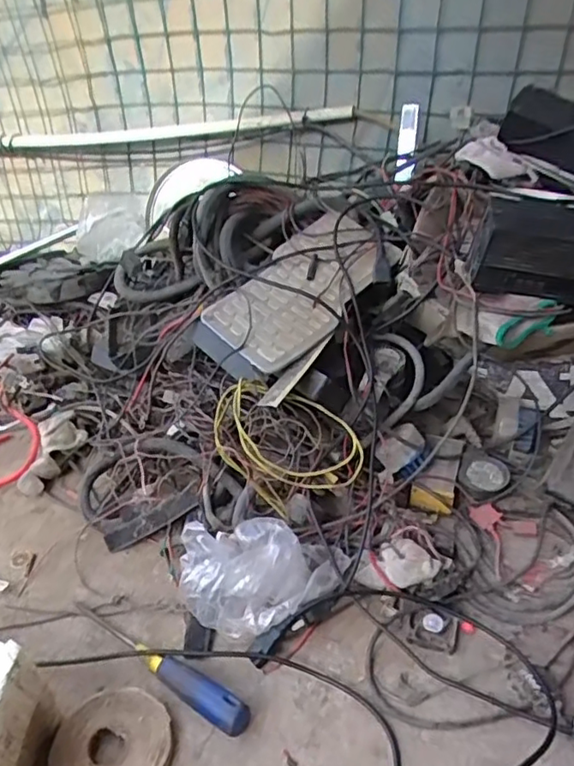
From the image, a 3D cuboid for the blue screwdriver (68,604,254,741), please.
[{"bbox_3d":[-0.139,0.286,0.638,0.244,0.023,0.032,22,44,32],"label":"blue screwdriver"}]

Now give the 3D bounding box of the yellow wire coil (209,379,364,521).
[{"bbox_3d":[-0.002,0.081,0.743,0.186,0.119,0.104,8,38,12],"label":"yellow wire coil"}]

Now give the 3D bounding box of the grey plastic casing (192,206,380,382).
[{"bbox_3d":[0.019,-0.130,0.854,0.300,0.040,0.155,-42,67,-17],"label":"grey plastic casing"}]

